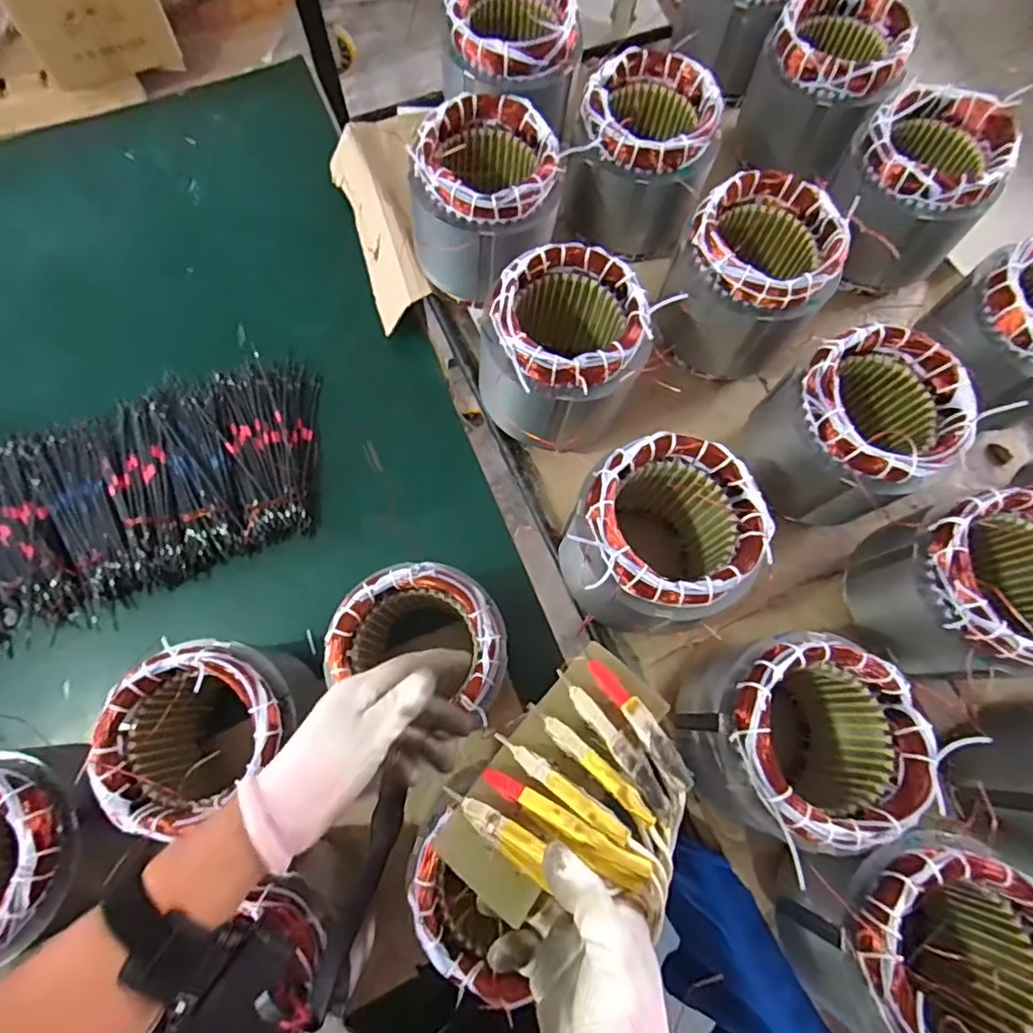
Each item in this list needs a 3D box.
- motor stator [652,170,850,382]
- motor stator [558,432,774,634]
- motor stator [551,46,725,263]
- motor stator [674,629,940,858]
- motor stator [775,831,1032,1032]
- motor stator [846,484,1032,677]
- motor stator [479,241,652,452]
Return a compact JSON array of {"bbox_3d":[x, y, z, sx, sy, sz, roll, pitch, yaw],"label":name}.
[{"bbox_3d":[0.240,-0.244,0.612,0.145,0.144,0.134,1,73,-2],"label":"motor stator"},{"bbox_3d":[0.122,0.019,0.510,0.135,0.128,0.136,1,73,-2],"label":"motor stator"},{"bbox_3d":[0.137,-0.396,0.663,0.150,0.143,0.158,23,73,5],"label":"motor stator"},{"bbox_3d":[0.218,0.179,0.485,0.138,0.164,0.138,1,73,-2],"label":"motor stator"},{"bbox_3d":[0.287,0.304,0.424,0.143,0.132,0.132,1,73,-2],"label":"motor stator"},{"bbox_3d":[0.397,0.061,0.511,0.140,0.125,0.137,1,73,-2],"label":"motor stator"},{"bbox_3d":[0.046,-0.157,0.574,0.133,0.147,0.136,1,73,-2],"label":"motor stator"}]

